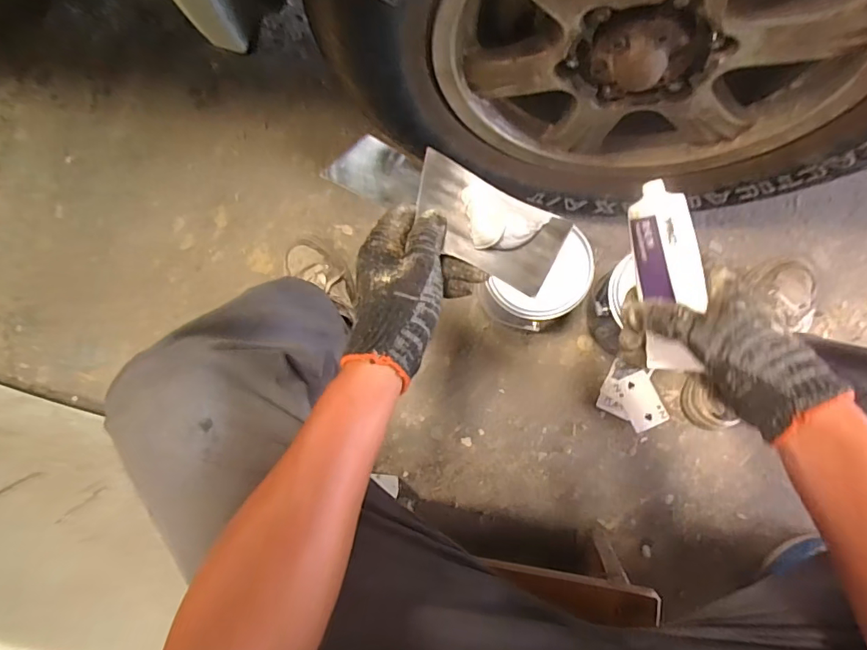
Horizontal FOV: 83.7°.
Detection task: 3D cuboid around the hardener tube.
[{"bbox_3d":[0.170,-0.037,0.355,0.039,0.038,0.138,-13,109,4],"label":"hardener tube"}]

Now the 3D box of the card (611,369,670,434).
[{"bbox_3d":[0.331,0.121,0.772,0.058,0.004,0.089,-26,83,2],"label":"card"}]

